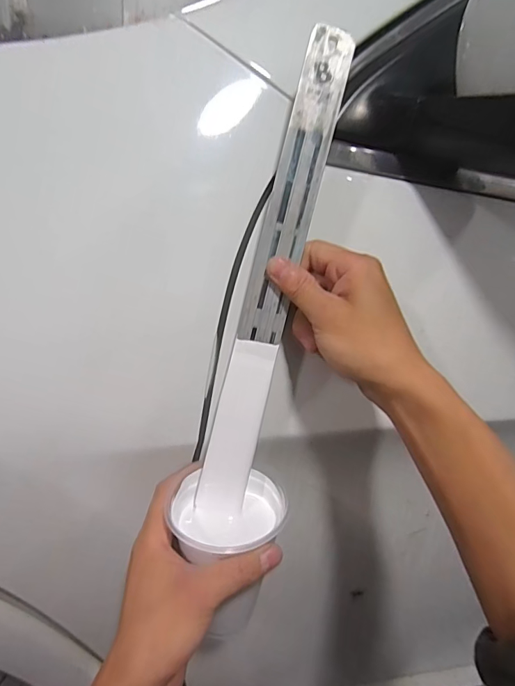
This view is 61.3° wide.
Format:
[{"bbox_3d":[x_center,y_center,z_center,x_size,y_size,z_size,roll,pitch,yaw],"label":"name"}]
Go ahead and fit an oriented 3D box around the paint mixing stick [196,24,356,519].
[{"bbox_3d":[0.011,-0.041,0.308,0.034,0.340,0.005,13,6,-9],"label":"paint mixing stick"}]

